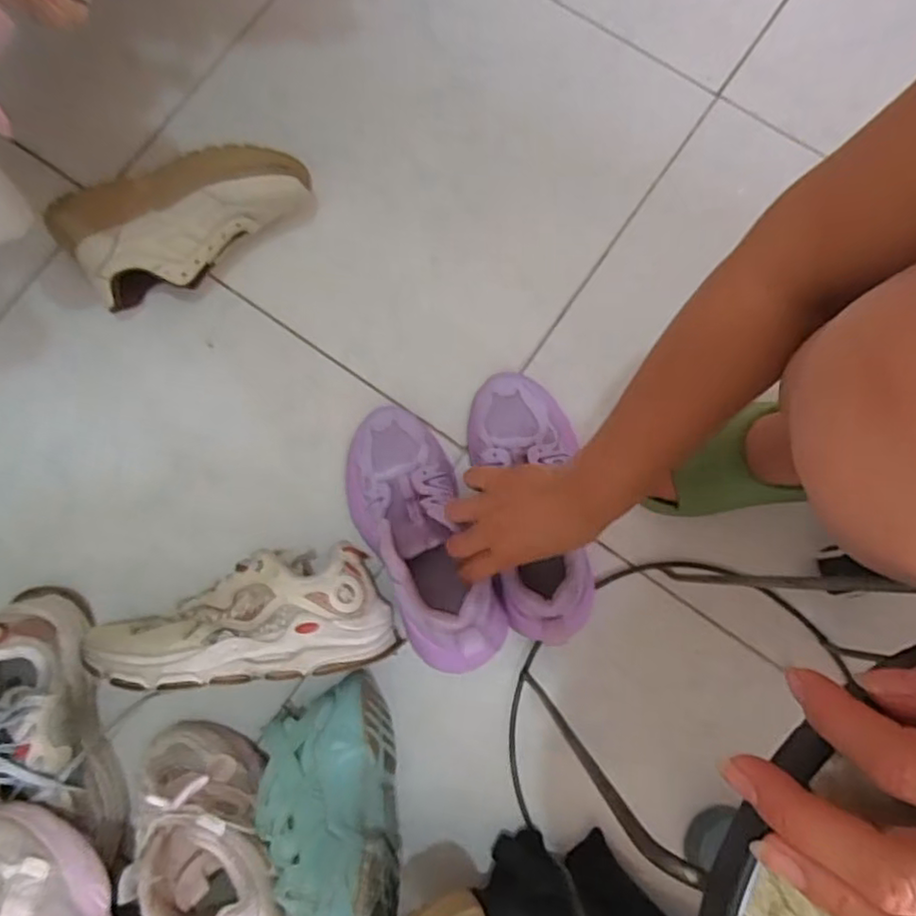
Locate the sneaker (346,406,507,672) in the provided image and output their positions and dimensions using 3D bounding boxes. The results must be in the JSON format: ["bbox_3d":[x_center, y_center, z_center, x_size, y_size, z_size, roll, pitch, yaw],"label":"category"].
[{"bbox_3d":[-0.034,0.070,0.581,0.102,0.088,0.241,-22,65,-3],"label":"sneaker"}]

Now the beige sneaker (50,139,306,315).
[{"bbox_3d":[-0.269,-0.226,0.645,0.248,0.102,0.095,-12,79,-2],"label":"beige sneaker"}]

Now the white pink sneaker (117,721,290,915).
[{"bbox_3d":[-0.198,0.297,0.494,0.080,0.103,0.232,-38,44,-6],"label":"white pink sneaker"}]

